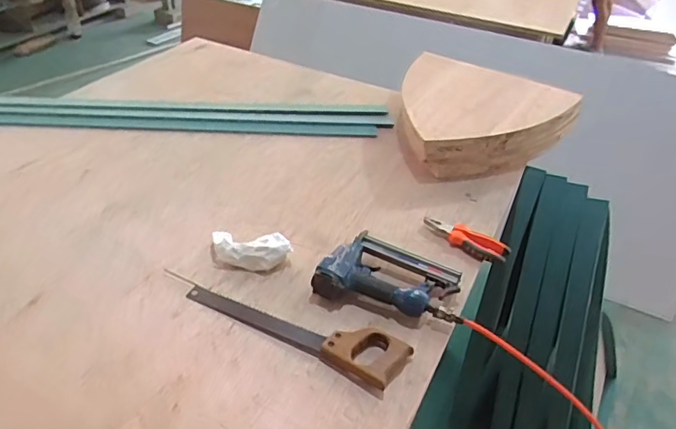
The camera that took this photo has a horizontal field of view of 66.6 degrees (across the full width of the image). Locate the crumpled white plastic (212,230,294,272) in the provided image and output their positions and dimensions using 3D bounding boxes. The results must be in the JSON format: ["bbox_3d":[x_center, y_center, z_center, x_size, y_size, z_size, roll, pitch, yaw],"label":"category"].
[{"bbox_3d":[-0.164,0.066,0.962,0.152,0.045,0.072,6,38,1],"label":"crumpled white plastic"}]

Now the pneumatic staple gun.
[{"bbox_3d":[0.099,0.115,0.917,0.246,0.057,0.158,19,40,16],"label":"pneumatic staple gun"}]

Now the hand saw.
[{"bbox_3d":[-0.072,0.174,0.849,0.381,0.028,0.086,22,41,20],"label":"hand saw"}]

